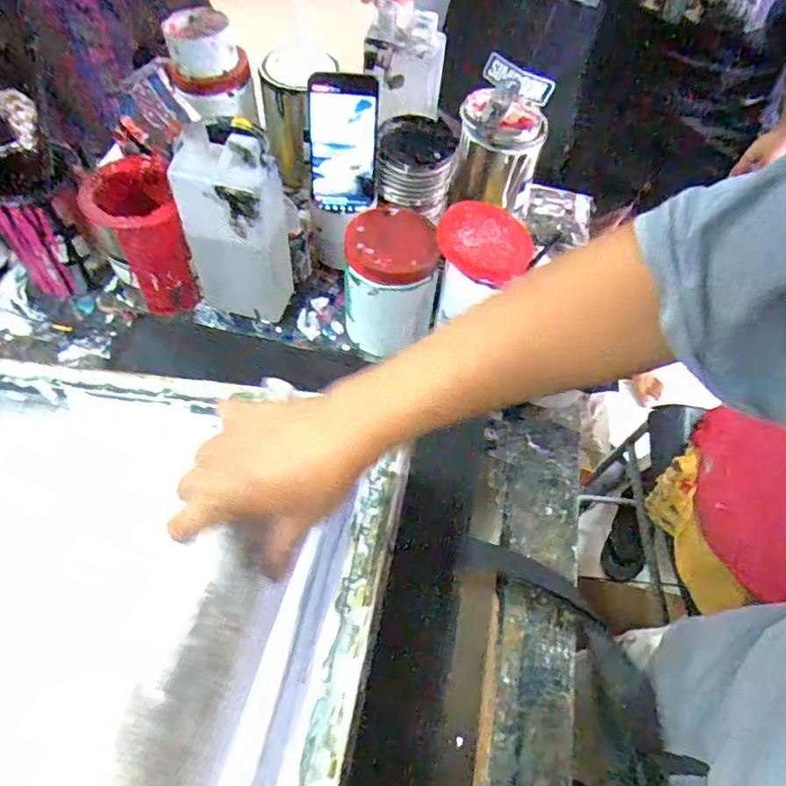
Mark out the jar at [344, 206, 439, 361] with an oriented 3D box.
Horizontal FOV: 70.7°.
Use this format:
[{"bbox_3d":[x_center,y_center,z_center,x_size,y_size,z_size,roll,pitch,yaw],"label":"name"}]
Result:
[{"bbox_3d":[-0.004,-0.120,0.620,0.095,0.132,0.101,2,57,-3],"label":"jar"}]

